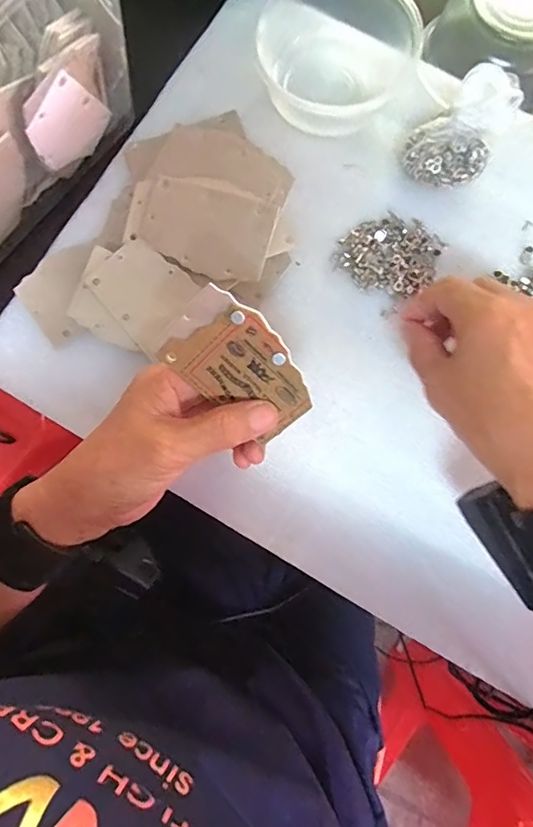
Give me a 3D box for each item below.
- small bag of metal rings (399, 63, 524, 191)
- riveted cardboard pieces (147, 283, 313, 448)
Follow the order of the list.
[{"bbox_3d":[0.131,-0.192,0.340,0.055,0.052,0.065,33,83,5],"label":"small bag of metal rings"},{"bbox_3d":[-0.014,-0.024,0.265,0.084,0.004,0.053,41,115,-15],"label":"riveted cardboard pieces"}]

